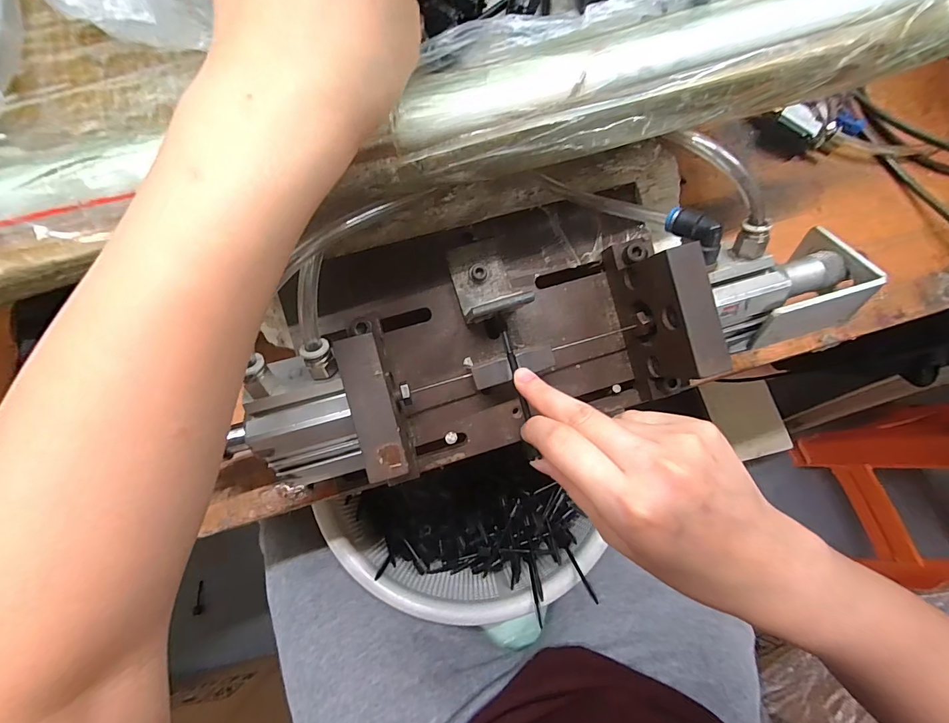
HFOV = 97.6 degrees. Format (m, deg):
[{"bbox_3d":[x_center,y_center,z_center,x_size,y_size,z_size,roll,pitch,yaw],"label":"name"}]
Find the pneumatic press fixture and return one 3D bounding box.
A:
[{"bbox_3d":[0.052,-0.035,0.268,0.360,0.111,0.144,-16,74,-7],"label":"pneumatic press fixture"}]

